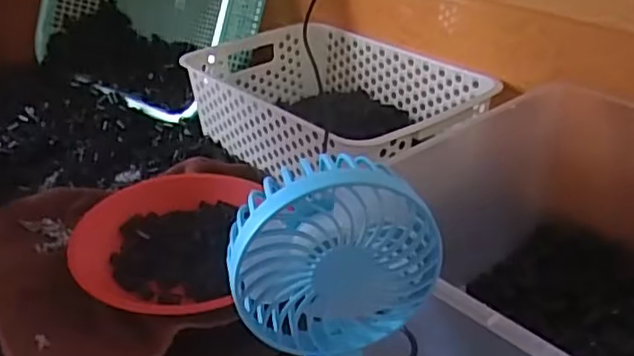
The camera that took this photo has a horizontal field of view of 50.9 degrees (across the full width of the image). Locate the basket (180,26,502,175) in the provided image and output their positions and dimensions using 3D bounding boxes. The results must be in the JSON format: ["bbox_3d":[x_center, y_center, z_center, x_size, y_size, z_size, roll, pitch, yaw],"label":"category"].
[{"bbox_3d":[0.012,-0.075,0.725,0.198,0.090,0.318,-24,37,-32],"label":"basket"}]

